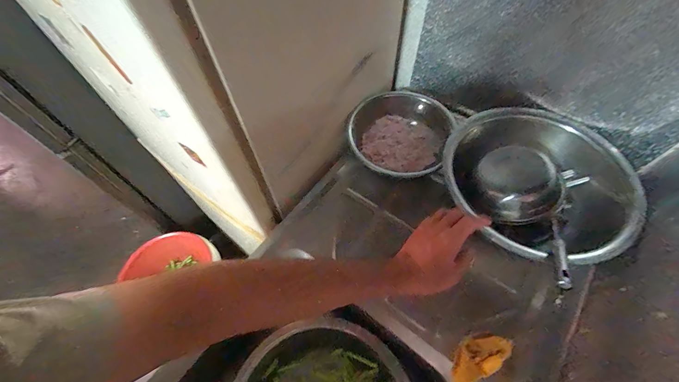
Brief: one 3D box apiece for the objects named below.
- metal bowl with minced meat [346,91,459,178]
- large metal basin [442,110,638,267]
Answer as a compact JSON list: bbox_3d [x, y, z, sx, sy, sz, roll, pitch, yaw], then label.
[{"bbox_3d":[0.133,-0.148,0.663,0.208,0.078,0.225,-1,59,1],"label":"metal bowl with minced meat"},{"bbox_3d":[0.398,-0.009,0.578,0.319,0.109,0.310,-1,59,1],"label":"large metal basin"}]

